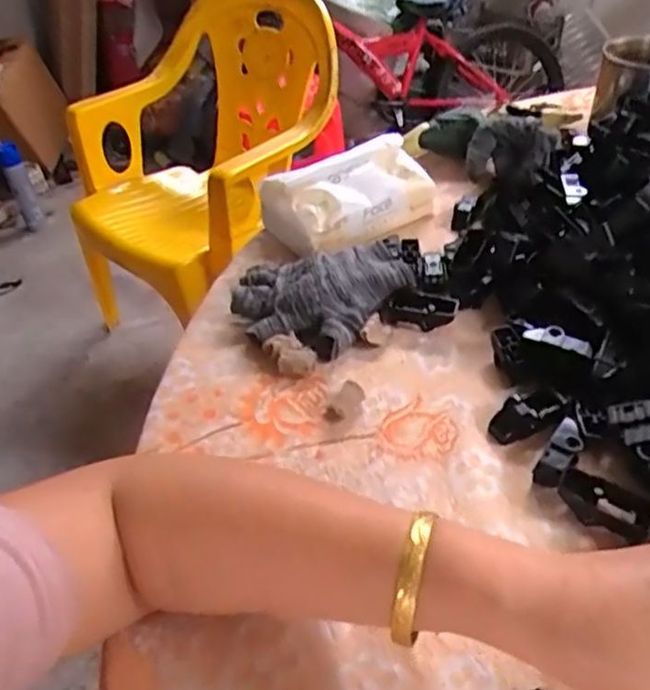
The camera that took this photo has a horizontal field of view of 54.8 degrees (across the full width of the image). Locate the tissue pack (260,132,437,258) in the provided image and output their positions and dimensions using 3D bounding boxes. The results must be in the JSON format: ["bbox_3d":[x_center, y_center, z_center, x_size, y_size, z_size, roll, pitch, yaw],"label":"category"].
[{"bbox_3d":[0.024,-0.136,0.574,0.149,0.060,0.072,-25,45,-21],"label":"tissue pack"}]

